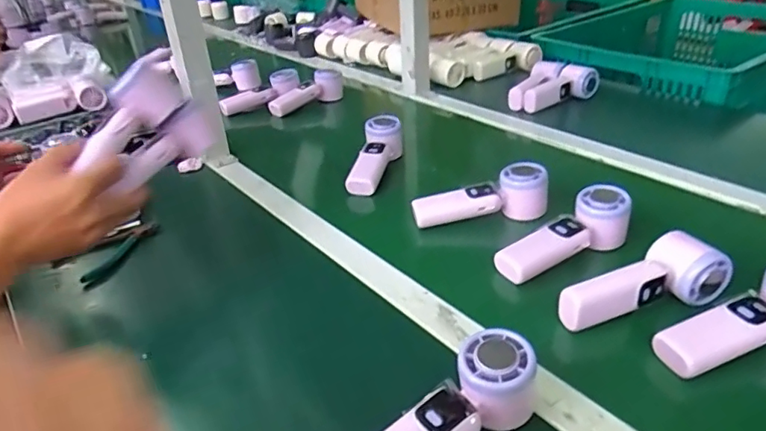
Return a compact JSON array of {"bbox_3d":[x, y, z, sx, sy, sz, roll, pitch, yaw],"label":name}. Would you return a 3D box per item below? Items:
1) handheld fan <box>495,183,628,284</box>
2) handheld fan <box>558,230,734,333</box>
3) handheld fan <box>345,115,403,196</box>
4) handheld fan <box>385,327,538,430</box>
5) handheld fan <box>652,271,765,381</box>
[{"bbox_3d":[0.202,0.028,0.594,0.172,0.053,0.055,-27,35,-13],"label":"handheld fan"},{"bbox_3d":[0.242,0.061,0.513,0.172,0.054,0.047,-9,31,-15],"label":"handheld fan"},{"bbox_3d":[-0.014,-0.088,0.805,0.054,0.047,0.155,7,48,18],"label":"handheld fan"},{"bbox_3d":[0.047,0.155,0.387,0.168,0.052,0.059,-33,39,-19],"label":"handheld fan"},{"bbox_3d":[0.316,0.095,0.467,0.166,0.045,0.053,-23,33,-6],"label":"handheld fan"}]

